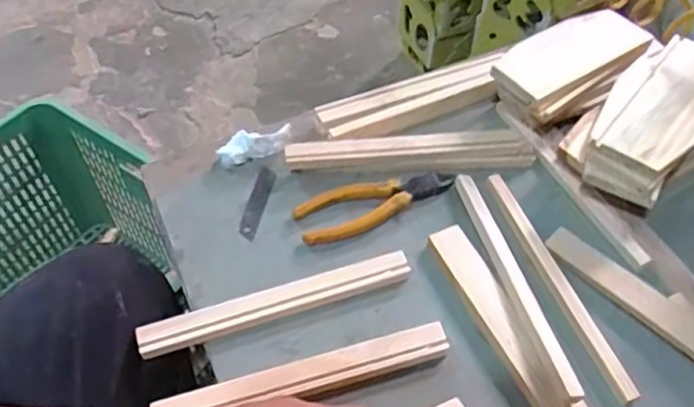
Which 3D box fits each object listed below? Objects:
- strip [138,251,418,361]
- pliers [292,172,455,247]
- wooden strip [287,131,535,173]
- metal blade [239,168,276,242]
[{"bbox_3d":[-0.057,0.082,0.515,0.224,0.011,0.028,-16,55,-11],"label":"strip"},{"bbox_3d":[0.028,-0.004,0.573,0.150,0.009,0.050,-17,55,-12],"label":"pliers"},{"bbox_3d":[0.061,-0.047,0.598,0.234,0.021,0.026,-3,53,-2],"label":"wooden strip"},{"bbox_3d":[-0.085,0.000,0.586,0.017,0.004,0.079,13,54,2],"label":"metal blade"}]

